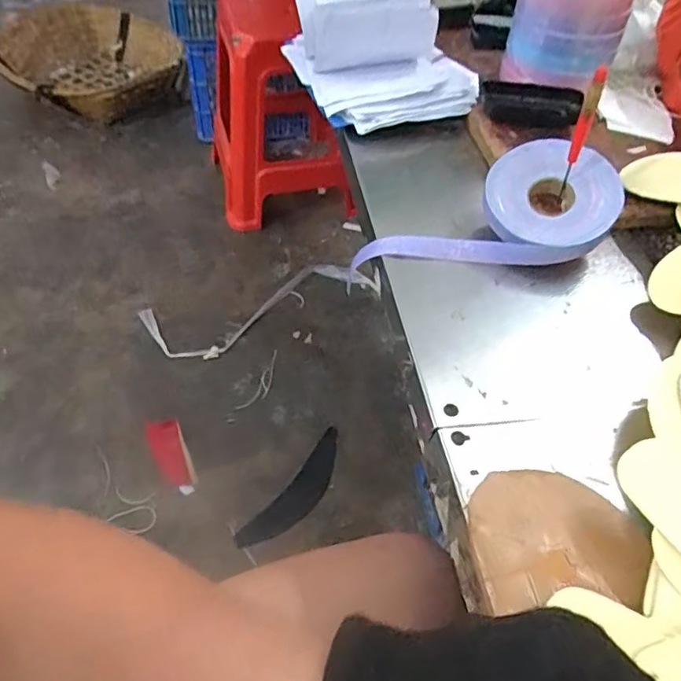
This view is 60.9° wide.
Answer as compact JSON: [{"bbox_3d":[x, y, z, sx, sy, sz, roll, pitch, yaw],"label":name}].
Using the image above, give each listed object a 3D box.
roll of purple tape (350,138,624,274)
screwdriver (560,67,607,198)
[{"bbox_3d":[0.125,-0.102,0.495,0.231,0.051,0.108,-21,53,1],"label":"roll of purple tape"},{"bbox_3d":[0.198,-0.166,0.485,0.013,0.120,0.011,21,52,12],"label":"screwdriver"}]

